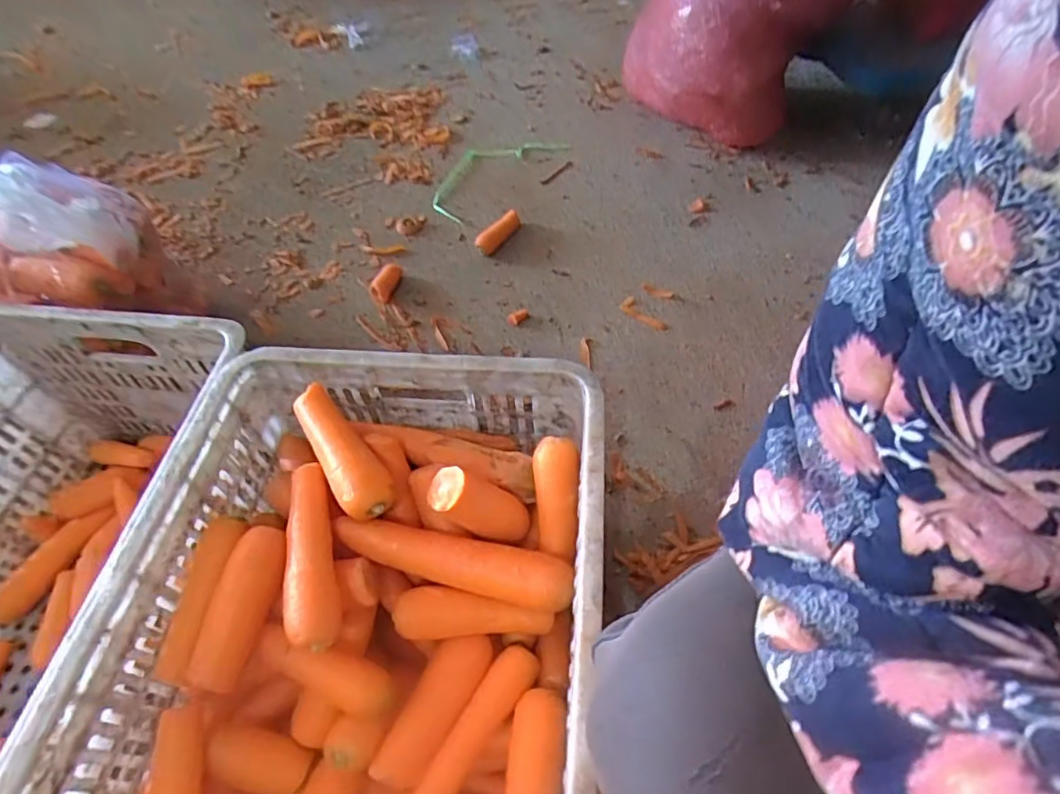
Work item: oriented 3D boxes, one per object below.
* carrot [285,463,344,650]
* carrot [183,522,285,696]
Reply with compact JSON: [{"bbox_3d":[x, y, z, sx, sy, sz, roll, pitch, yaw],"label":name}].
[{"bbox_3d":[-0.180,0.126,0.462,0.035,0.032,0.145,-12,55,-6],"label":"carrot"},{"bbox_3d":[-0.224,0.162,0.440,0.032,0.030,0.120,11,69,10],"label":"carrot"}]

